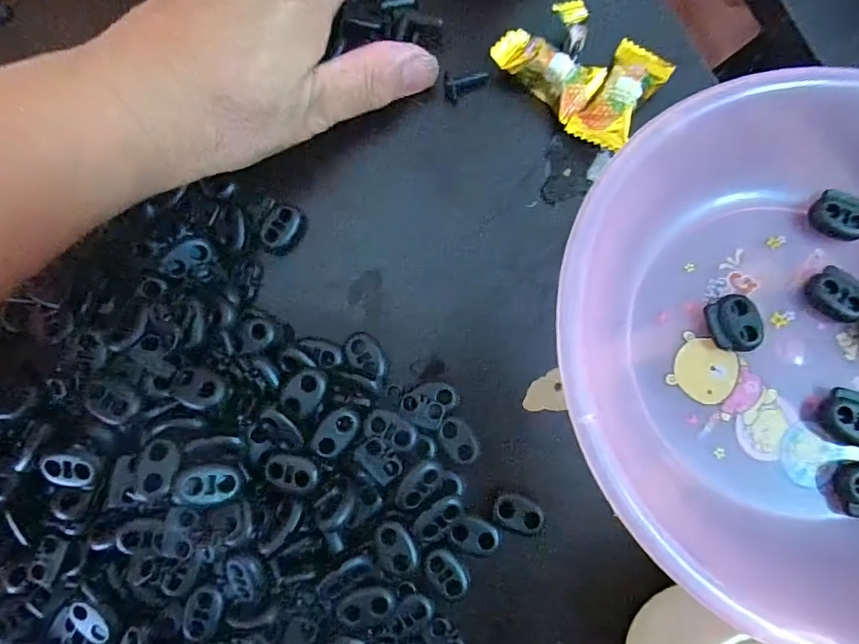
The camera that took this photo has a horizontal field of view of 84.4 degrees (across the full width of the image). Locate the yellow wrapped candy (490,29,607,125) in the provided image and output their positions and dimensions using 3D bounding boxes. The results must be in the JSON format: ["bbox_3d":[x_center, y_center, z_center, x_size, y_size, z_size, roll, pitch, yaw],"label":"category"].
[{"bbox_3d":[0.048,-0.106,0.198,0.044,0.017,0.025,35,86,6],"label":"yellow wrapped candy"}]

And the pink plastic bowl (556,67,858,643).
[{"bbox_3d":[0.143,0.002,0.169,0.191,0.039,0.181,-42,84,-2],"label":"pink plastic bowl"}]

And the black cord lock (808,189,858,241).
[{"bbox_3d":[0.165,-0.043,0.190,0.022,0.006,0.017,23,85,5],"label":"black cord lock"}]

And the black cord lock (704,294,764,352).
[{"bbox_3d":[0.116,0.001,0.182,0.018,0.007,0.021,-12,83,1],"label":"black cord lock"}]

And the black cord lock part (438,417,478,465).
[{"bbox_3d":[0.012,0.047,0.186,0.012,0.004,0.019,-34,83,-2],"label":"black cord lock part"}]

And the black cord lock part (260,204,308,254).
[{"bbox_3d":[-0.061,-0.039,0.200,0.014,0.006,0.021,27,86,5],"label":"black cord lock part"}]

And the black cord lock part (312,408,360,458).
[{"bbox_3d":[-0.035,0.041,0.177,0.011,0.006,0.019,40,87,6],"label":"black cord lock part"}]

